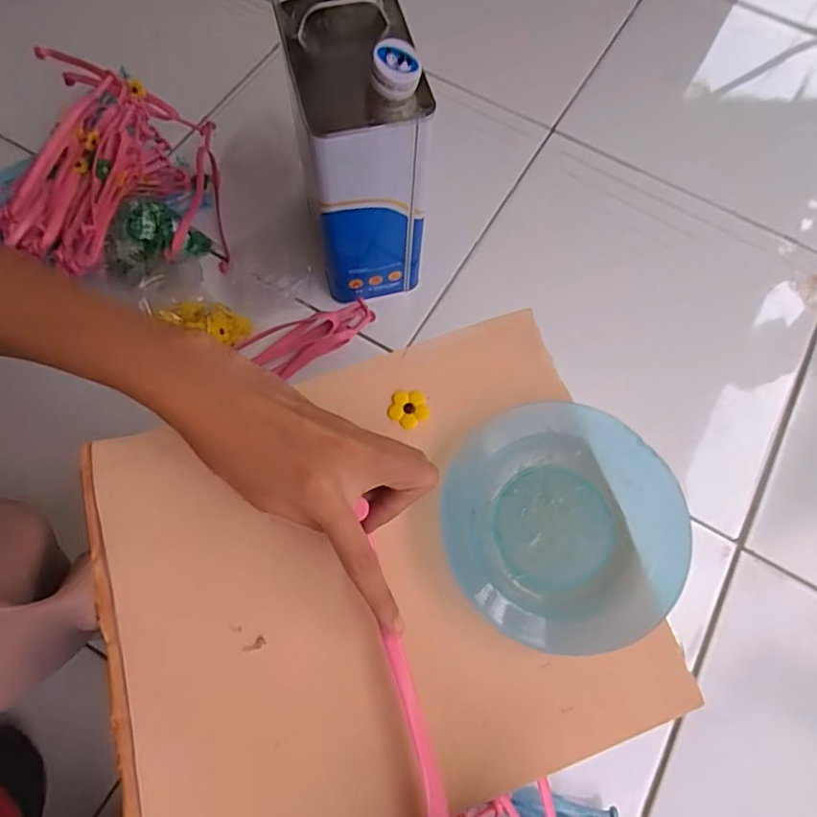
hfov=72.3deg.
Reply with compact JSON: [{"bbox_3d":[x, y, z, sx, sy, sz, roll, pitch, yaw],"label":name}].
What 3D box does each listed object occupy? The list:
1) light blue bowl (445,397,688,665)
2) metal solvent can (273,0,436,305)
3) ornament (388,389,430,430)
[{"bbox_3d":[0.083,0.062,0.305,0.120,0.025,0.125,1,69,-2],"label":"light blue bowl"},{"bbox_3d":[-0.050,-0.253,0.550,0.103,0.249,0.161,-12,70,-7],"label":"metal solvent can"},{"bbox_3d":[0.001,0.000,0.338,0.023,0.004,0.022,1,69,-2],"label":"ornament"}]

